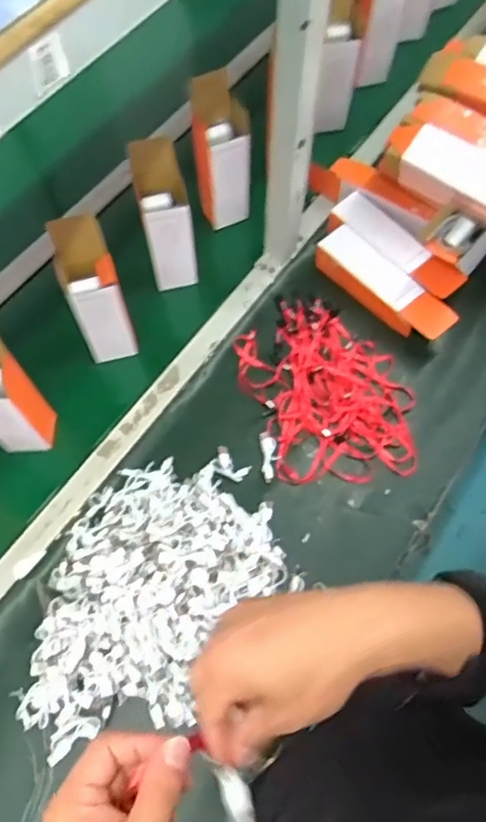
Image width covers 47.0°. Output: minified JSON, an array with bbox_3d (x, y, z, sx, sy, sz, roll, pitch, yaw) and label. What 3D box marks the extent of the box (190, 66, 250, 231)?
[{"bbox_3d":[-0.029,-0.397,0.881,0.080,0.244,0.054,-10,45,-4],"label":"box"}]

